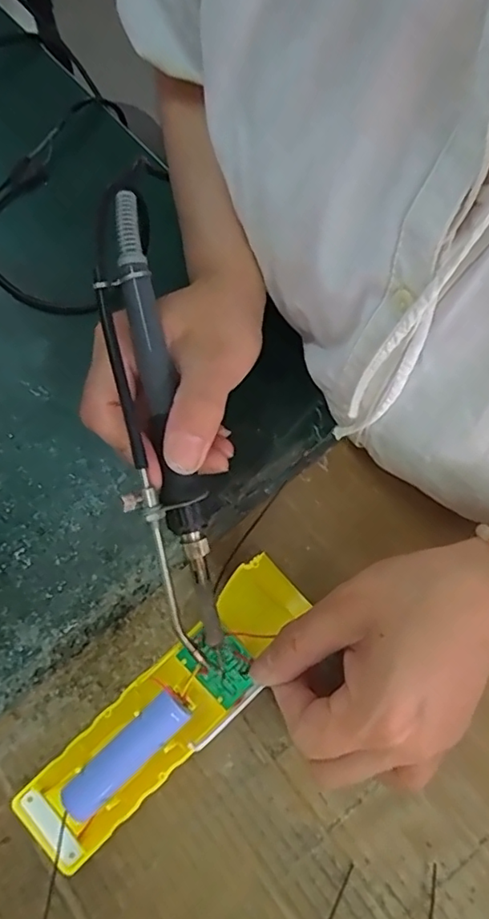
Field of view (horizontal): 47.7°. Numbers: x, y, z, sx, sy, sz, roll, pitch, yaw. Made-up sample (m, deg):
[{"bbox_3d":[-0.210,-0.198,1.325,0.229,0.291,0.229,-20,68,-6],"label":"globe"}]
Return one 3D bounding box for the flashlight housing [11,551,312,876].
[{"bbox_3d":[-0.033,0.114,0.256,0.044,0.017,0.156,42,79,16],"label":"flashlight housing"}]

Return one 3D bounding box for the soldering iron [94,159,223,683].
[{"bbox_3d":[-0.039,-0.018,0.235,0.028,0.021,0.209,-10,92,-3],"label":"soldering iron"}]

